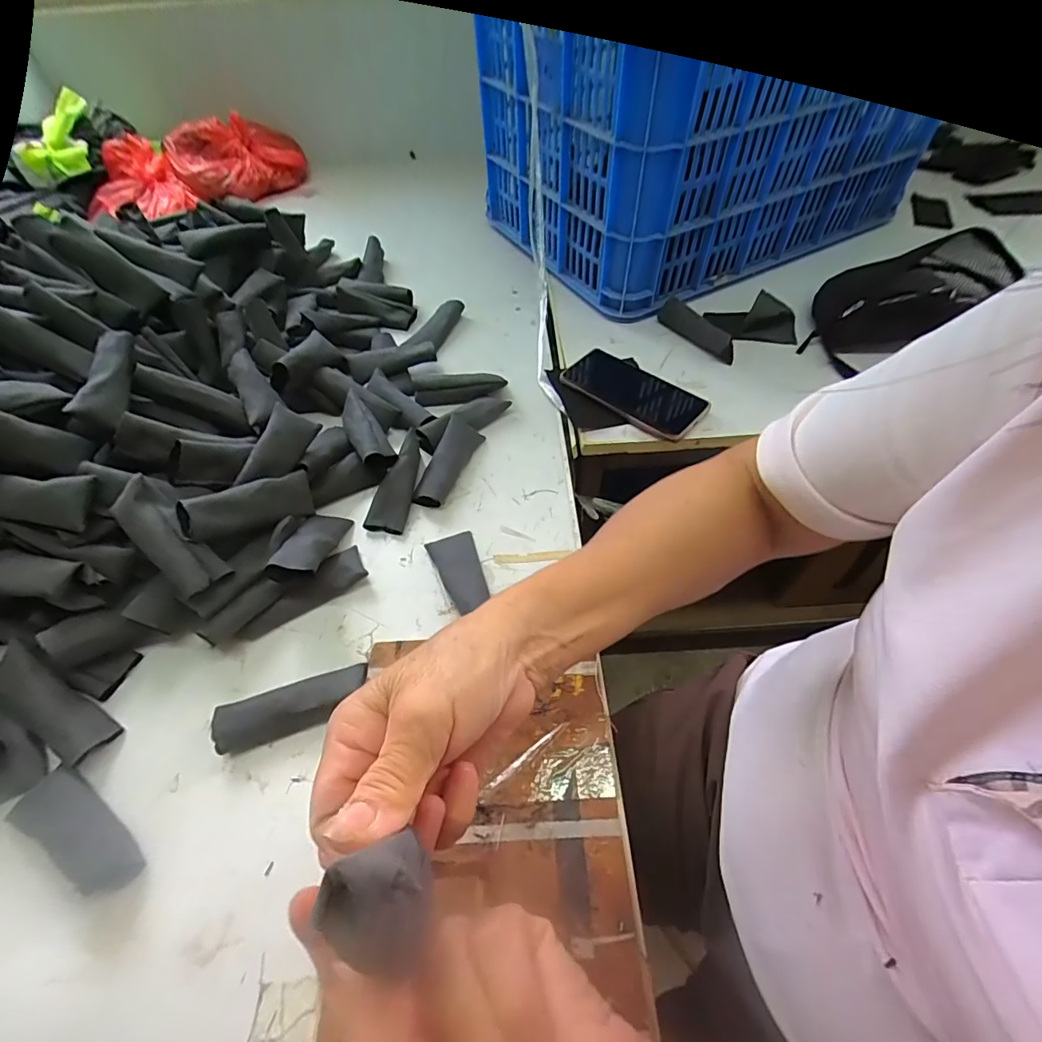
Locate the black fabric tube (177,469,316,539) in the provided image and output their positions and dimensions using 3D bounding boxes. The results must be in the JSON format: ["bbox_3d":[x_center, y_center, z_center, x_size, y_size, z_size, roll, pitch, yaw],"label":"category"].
[{"bbox_3d":[-0.231,-0.013,0.421,0.025,0.039,0.109,-8,11,32],"label":"black fabric tube"}]

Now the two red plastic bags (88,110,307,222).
[{"bbox_3d":[-0.564,-0.610,0.854,0.167,0.104,0.345,26,59,20],"label":"two red plastic bags"}]

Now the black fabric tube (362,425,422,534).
[{"bbox_3d":[-0.117,-0.038,0.479,0.032,0.019,0.104,12,72,11],"label":"black fabric tube"}]

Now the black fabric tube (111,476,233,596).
[{"bbox_3d":[-0.274,0.012,0.381,0.035,0.014,0.099,-41,91,-24],"label":"black fabric tube"}]

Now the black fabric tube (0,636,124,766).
[{"bbox_3d":[-0.339,0.130,0.352,0.098,0.024,0.031,41,63,3],"label":"black fabric tube"}]

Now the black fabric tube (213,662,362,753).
[{"bbox_3d":[-0.169,0.138,0.367,0.105,0.027,0.037,-19,56,-11],"label":"black fabric tube"}]

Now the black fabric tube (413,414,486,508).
[{"bbox_3d":[-0.074,-0.063,0.499,0.028,0.032,0.103,17,57,14],"label":"black fabric tube"}]

